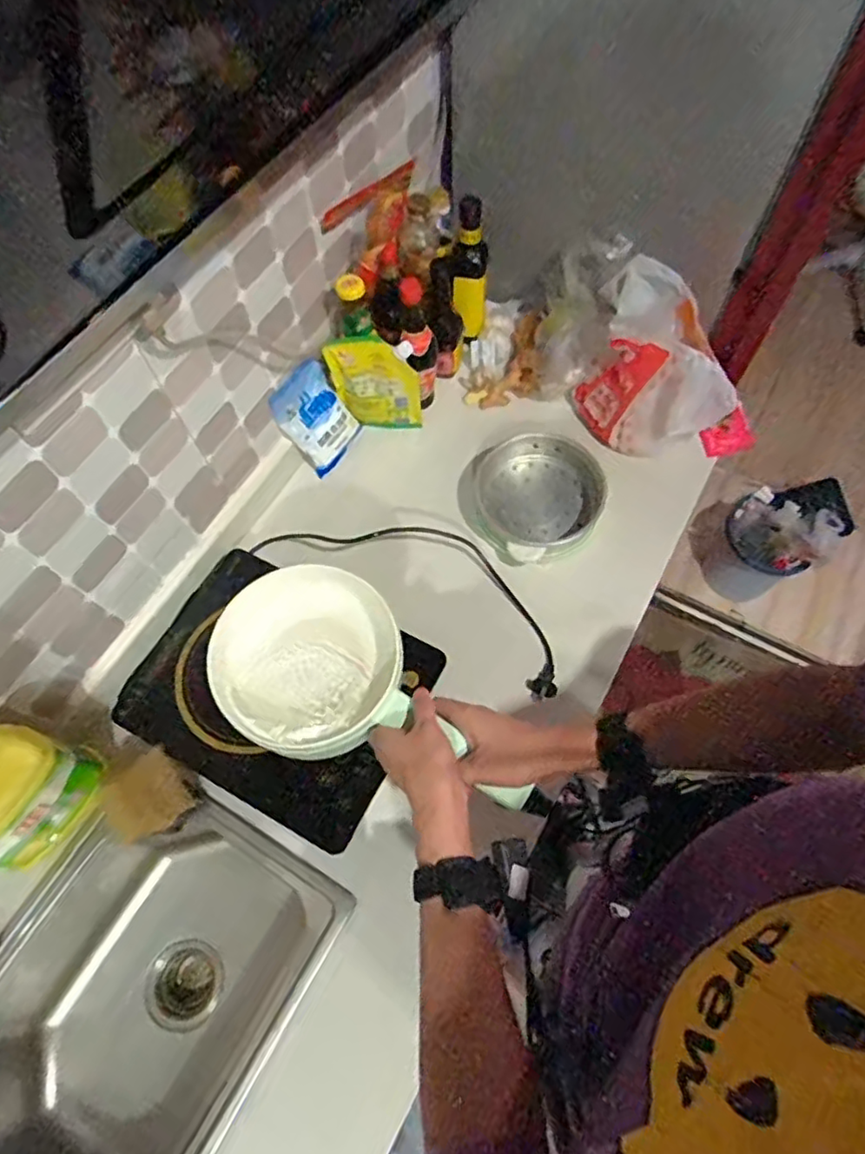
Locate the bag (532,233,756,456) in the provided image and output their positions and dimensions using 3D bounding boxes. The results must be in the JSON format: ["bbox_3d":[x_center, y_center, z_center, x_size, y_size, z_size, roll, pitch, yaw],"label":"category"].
[{"bbox_3d":[0.310,-0.328,0.944,0.170,0.218,0.344,-40,71,-16],"label":"bag"}]

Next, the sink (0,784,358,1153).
[{"bbox_3d":[-0.353,0.536,0.821,0.338,0.253,0.461,28,68,13],"label":"sink"}]

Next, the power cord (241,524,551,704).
[{"bbox_3d":[-0.019,0.000,0.909,0.474,0.046,0.151,26,68,12],"label":"power cord"}]

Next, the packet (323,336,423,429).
[{"bbox_3d":[-0.084,-0.289,0.961,0.129,0.171,0.030,-2,65,0],"label":"packet"}]

